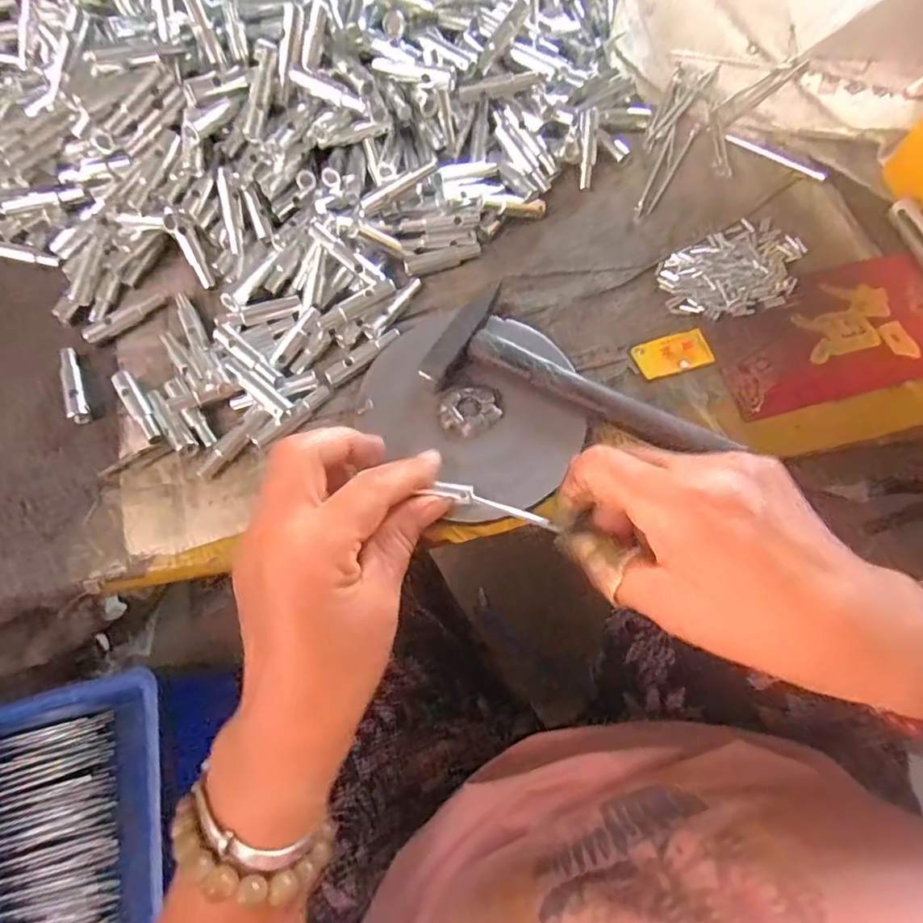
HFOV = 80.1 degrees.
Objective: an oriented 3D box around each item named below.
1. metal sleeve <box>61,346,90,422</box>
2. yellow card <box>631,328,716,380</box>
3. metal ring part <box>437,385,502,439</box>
[{"bbox_3d":[-0.230,-0.046,0.327,0.011,0.010,0.051,-19,72,-6],"label":"metal sleeve"},{"bbox_3d":[0.127,-0.065,0.330,0.046,0.004,0.025,-17,71,-5],"label":"yellow card"},{"bbox_3d":[0.005,-0.029,0.308,0.033,0.005,0.028,-18,72,-6],"label":"metal ring part"}]

